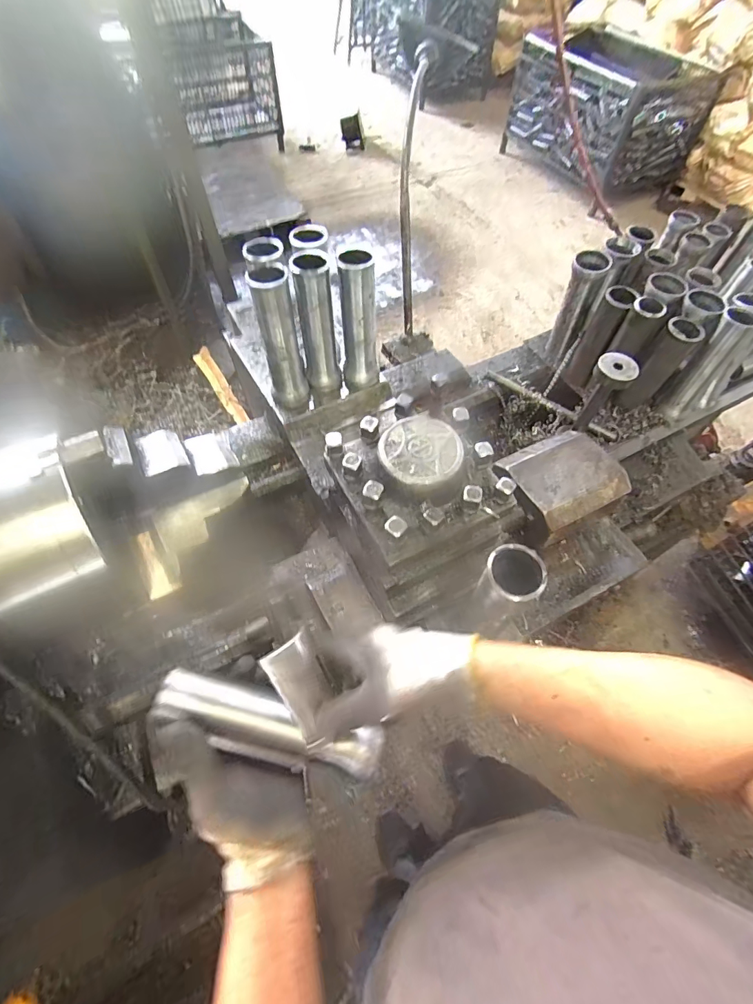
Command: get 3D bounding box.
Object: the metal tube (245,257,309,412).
[{"bbox_3d":[-0.134,-0.227,0.610,0.051,0.191,0.064,-14,60,-9],"label":"metal tube"}]

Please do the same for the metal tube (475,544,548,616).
[{"bbox_3d":[0.119,0.070,0.390,0.050,0.043,0.049,0,58,0],"label":"metal tube"}]

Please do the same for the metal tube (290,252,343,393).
[{"bbox_3d":[-0.083,-0.248,0.625,0.049,0.202,0.058,-7,59,-5],"label":"metal tube"}]

